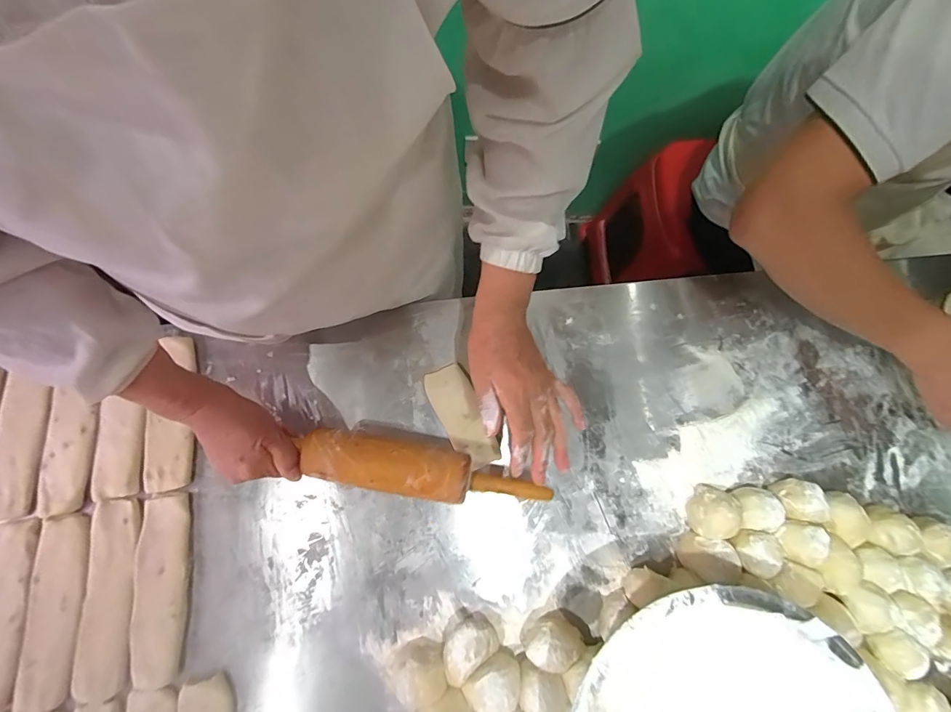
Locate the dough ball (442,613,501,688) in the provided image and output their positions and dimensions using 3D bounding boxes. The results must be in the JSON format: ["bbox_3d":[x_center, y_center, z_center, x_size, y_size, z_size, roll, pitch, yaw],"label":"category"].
[{"bbox_3d":[-0.009,0.304,0.444,0.061,0.048,0.048,-28,79,-8],"label":"dough ball"}]

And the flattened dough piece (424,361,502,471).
[{"bbox_3d":[-0.017,0.073,0.511,0.051,0.011,0.126,-27,79,-8],"label":"flattened dough piece"}]

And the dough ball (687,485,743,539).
[{"bbox_3d":[0.270,0.177,0.480,0.047,0.049,0.053,-1,76,-2],"label":"dough ball"}]

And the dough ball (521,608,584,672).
[{"bbox_3d":[0.081,0.303,0.448,0.058,0.048,0.042,-29,79,-8],"label":"dough ball"}]

